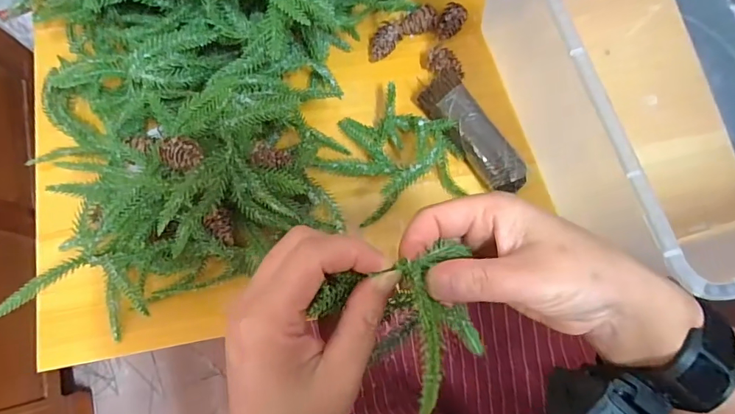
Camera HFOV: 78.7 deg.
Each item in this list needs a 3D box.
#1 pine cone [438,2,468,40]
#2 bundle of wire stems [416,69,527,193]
[{"bbox_3d":[0.074,-0.164,0.399,0.021,0.015,0.030,25,78,6],"label":"pine cone"},{"bbox_3d":[0.088,-0.060,0.373,0.035,0.025,0.111,-33,79,-7],"label":"bundle of wire stems"}]

